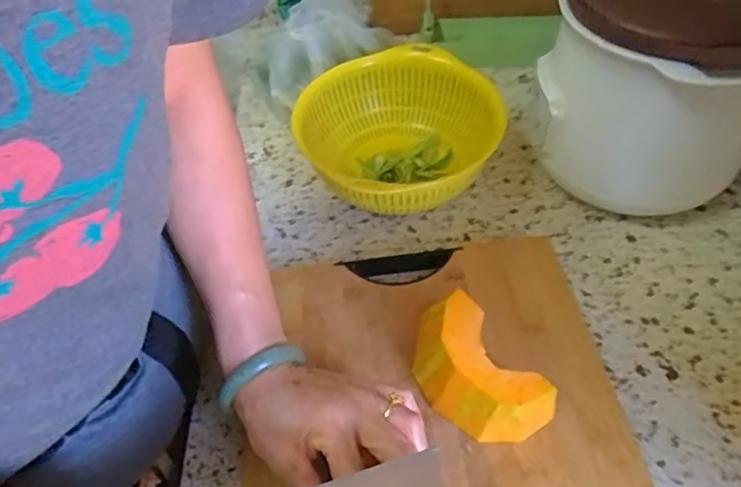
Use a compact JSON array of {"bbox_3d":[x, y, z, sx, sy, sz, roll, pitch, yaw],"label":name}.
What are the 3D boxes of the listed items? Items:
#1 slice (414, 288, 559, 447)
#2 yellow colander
[{"bbox_3d":[0.076,0.097,0.456,0.067,0.039,0.121,-30,54,-20],"label":"slice"},{"bbox_3d":[0.018,-0.115,0.640,0.192,0.112,0.205,-2,50,2],"label":"yellow colander"}]

